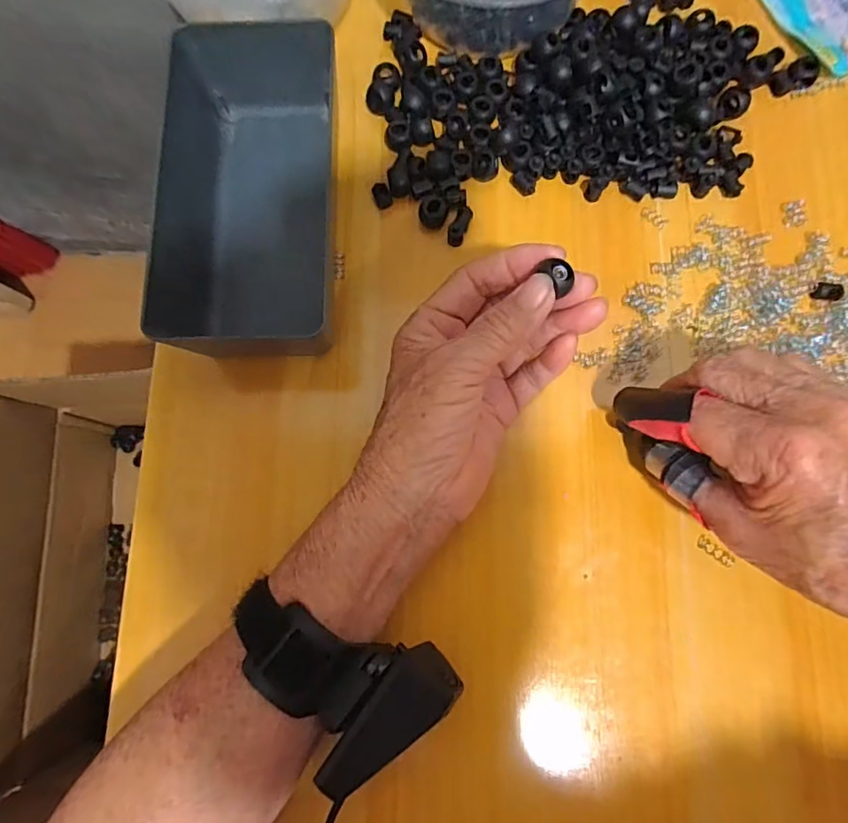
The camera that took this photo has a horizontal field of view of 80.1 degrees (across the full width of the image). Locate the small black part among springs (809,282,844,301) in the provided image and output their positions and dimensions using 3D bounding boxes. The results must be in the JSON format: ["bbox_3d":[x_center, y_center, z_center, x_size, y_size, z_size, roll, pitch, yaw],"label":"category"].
[{"bbox_3d":[0.229,-0.068,0.286,0.016,0.004,0.010,1,79,2],"label":"small black part among springs"}]

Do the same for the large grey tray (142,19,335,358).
[{"bbox_3d":[-0.096,-0.134,0.287,0.089,0.050,0.206,-1,79,1],"label":"large grey tray"}]

